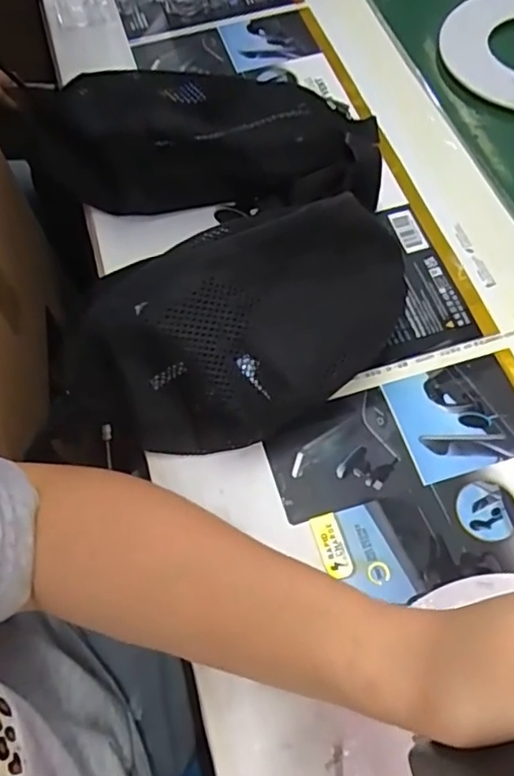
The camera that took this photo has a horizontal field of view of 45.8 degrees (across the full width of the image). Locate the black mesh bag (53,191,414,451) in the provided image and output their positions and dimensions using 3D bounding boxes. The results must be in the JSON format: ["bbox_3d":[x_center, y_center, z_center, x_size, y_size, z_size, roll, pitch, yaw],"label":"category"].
[{"bbox_3d":[-0.005,-0.038,0.410,0.249,0.101,0.113,-21,63,-9],"label":"black mesh bag"}]

